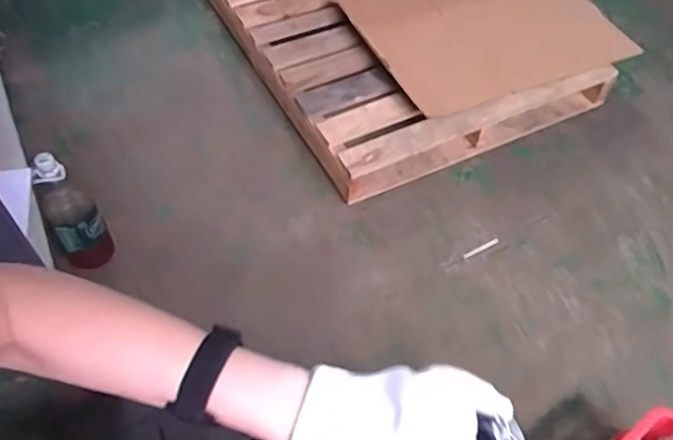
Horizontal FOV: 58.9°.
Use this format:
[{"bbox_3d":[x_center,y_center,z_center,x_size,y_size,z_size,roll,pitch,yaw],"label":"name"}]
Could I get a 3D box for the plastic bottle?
[{"bbox_3d":[-0.553,-0.014,1.248,0.098,0.321,0.100,-25,60,-19],"label":"plastic bottle"}]

